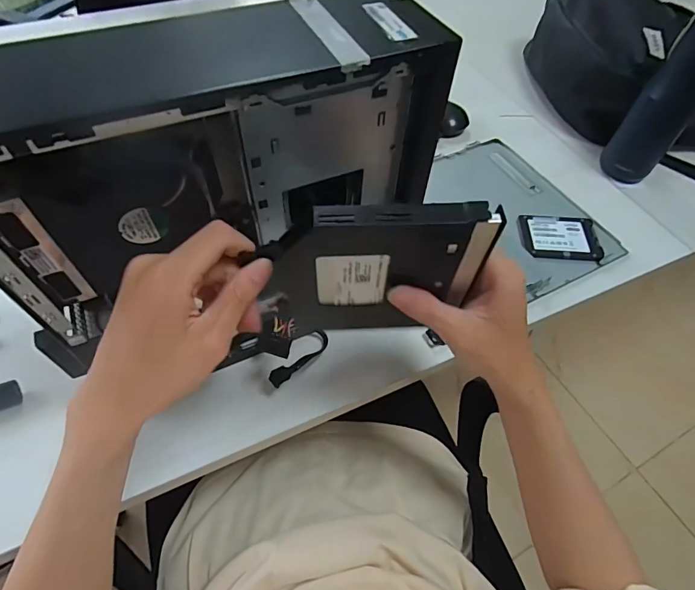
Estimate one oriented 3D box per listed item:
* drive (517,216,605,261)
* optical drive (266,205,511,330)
[{"bbox_3d":[0.276,-0.074,0.556,0.098,0.011,0.074,2,55,-1],"label":"drive"},{"bbox_3d":[0.020,-0.010,0.286,0.133,0.125,0.013,1,55,-2],"label":"optical drive"}]

